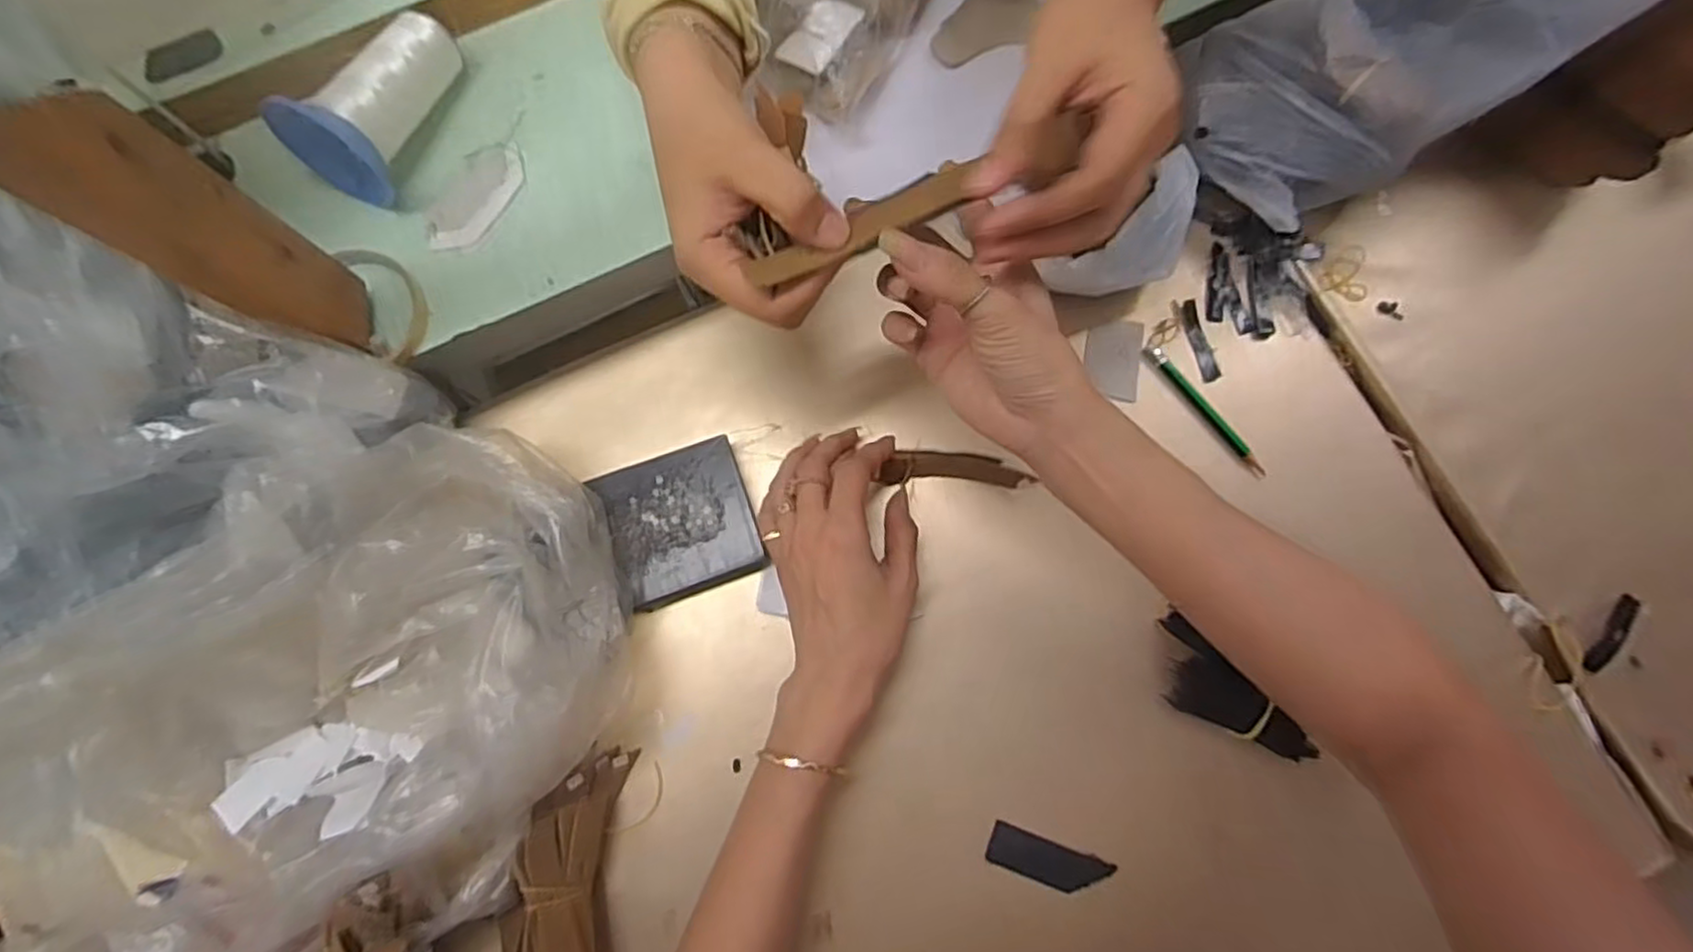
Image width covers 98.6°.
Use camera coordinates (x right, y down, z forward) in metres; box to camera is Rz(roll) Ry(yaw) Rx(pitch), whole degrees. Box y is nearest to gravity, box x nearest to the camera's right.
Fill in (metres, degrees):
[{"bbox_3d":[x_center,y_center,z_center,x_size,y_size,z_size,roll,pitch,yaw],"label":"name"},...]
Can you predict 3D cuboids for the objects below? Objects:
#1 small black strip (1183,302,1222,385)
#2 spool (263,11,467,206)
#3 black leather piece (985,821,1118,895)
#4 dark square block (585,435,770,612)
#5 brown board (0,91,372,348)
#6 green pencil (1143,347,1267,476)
[{"bbox_3d":[0.225,-0.086,0.462,0.011,0.004,0.054,-13,81,10],"label":"small black strip"},{"bbox_3d":[-0.291,-0.233,0.438,0.064,0.064,0.116,16,79,4],"label":"spool"},{"bbox_3d":[0.113,0.216,0.405,0.067,0.004,0.023,19,72,6],"label":"black leather piece"},{"bbox_3d":[-0.097,0.028,0.435,0.081,0.022,0.082,-21,79,-3],"label":"dark square block"},{"bbox_3d":[-0.289,-0.111,0.336,0.013,0.189,0.052,13,78,6],"label":"brown board"},{"bbox_3d":[0.223,-0.042,0.450,0.008,0.006,0.102,-38,81,-6],"label":"green pencil"}]

